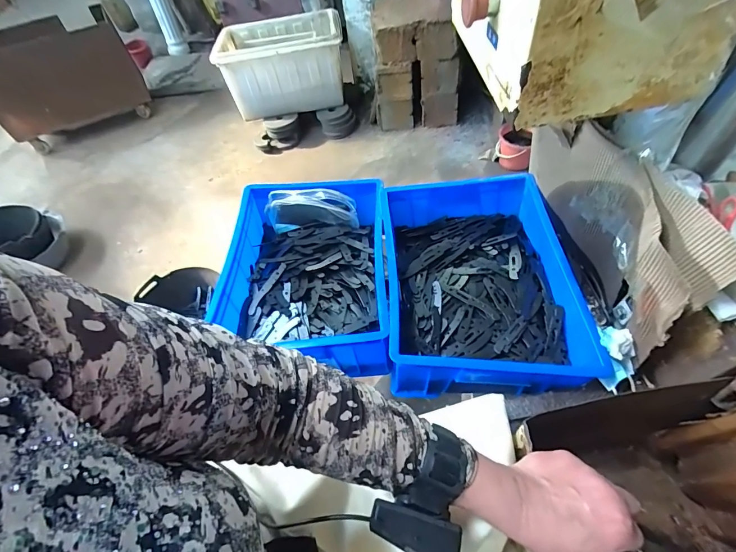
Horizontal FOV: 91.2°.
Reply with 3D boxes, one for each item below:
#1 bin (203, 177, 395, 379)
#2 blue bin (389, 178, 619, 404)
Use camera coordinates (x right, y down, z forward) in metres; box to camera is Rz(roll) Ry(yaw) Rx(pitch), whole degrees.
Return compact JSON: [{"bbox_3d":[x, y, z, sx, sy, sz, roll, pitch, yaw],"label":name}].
[{"bbox_3d":[-0.108,-0.022,0.706,0.296,0.117,0.403,-3,54,2],"label":"bin"},{"bbox_3d":[0.188,-0.006,0.653,0.306,0.112,0.414,0,55,5],"label":"blue bin"}]

